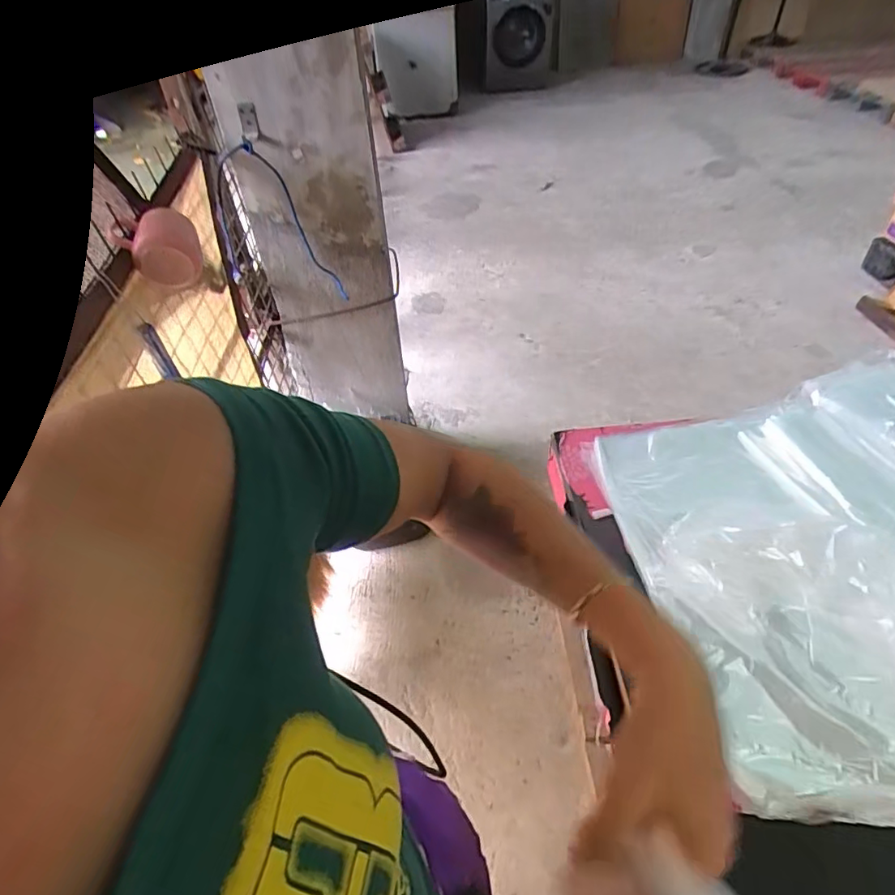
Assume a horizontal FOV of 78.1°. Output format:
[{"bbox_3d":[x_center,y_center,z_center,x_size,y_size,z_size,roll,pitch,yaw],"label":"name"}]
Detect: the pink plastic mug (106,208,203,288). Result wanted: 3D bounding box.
[{"bbox_3d":[-0.426,-0.294,0.818,0.108,0.082,0.098,-20,48,-17],"label":"pink plastic mug"}]

